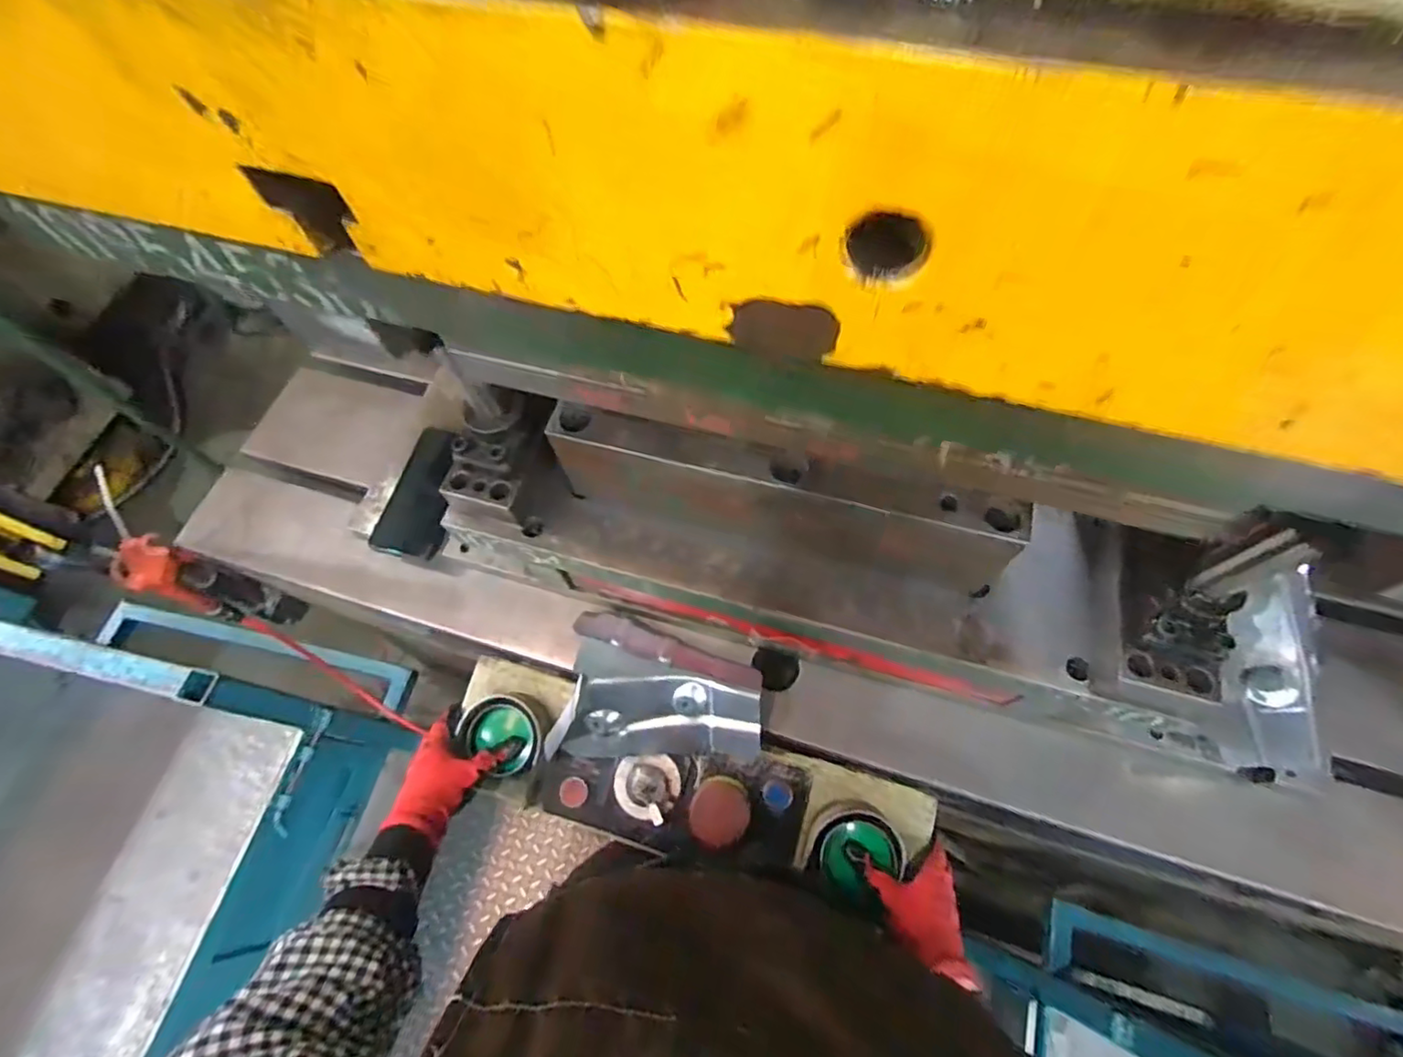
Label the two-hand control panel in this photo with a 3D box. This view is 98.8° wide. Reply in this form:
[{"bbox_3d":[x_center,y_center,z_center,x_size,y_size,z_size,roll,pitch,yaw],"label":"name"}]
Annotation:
[{"bbox_3d":[-0.019,0.257,0.612,0.480,0.097,0.129,12,67,9],"label":"two-hand control panel"}]

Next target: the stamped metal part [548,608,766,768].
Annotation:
[{"bbox_3d":[-0.039,0.177,0.611,0.202,0.086,0.141,12,67,8],"label":"stamped metal part"}]

